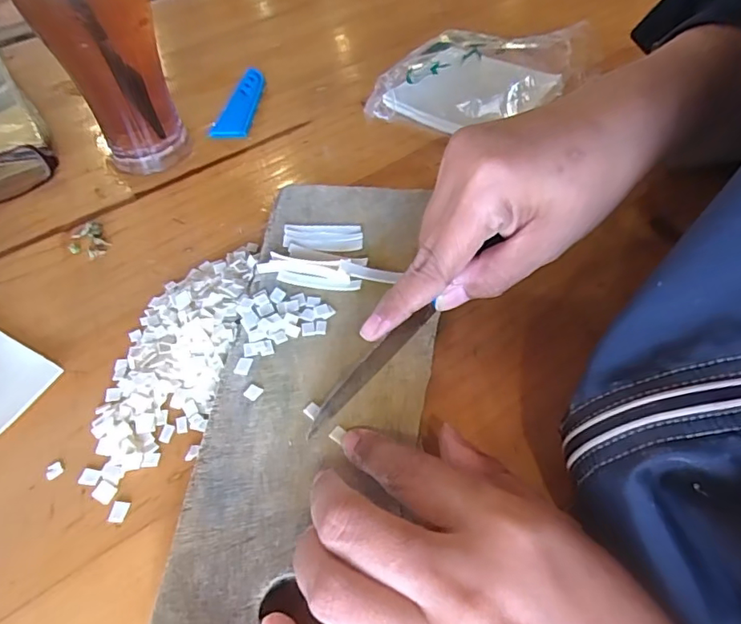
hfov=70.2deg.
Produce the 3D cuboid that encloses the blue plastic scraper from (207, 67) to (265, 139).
[{"bbox_3d":[-0.102,-0.167,0.415,0.029,0.005,0.095,3,54,5],"label":"blue plastic scraper"}]

